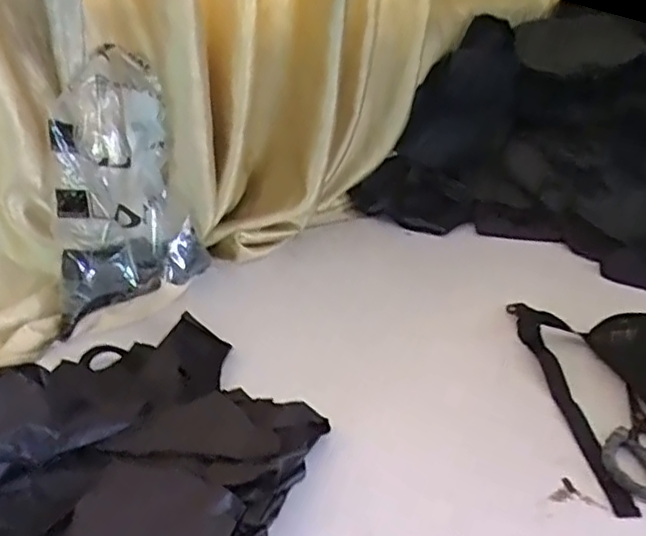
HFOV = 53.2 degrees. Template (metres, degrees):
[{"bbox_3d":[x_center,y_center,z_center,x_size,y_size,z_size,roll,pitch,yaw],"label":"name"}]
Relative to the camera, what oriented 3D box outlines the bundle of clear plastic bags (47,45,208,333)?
[{"bbox_3d":[-0.293,-0.131,0.957,0.124,0.360,0.235,-7,10,19],"label":"bundle of clear plastic bags"}]

